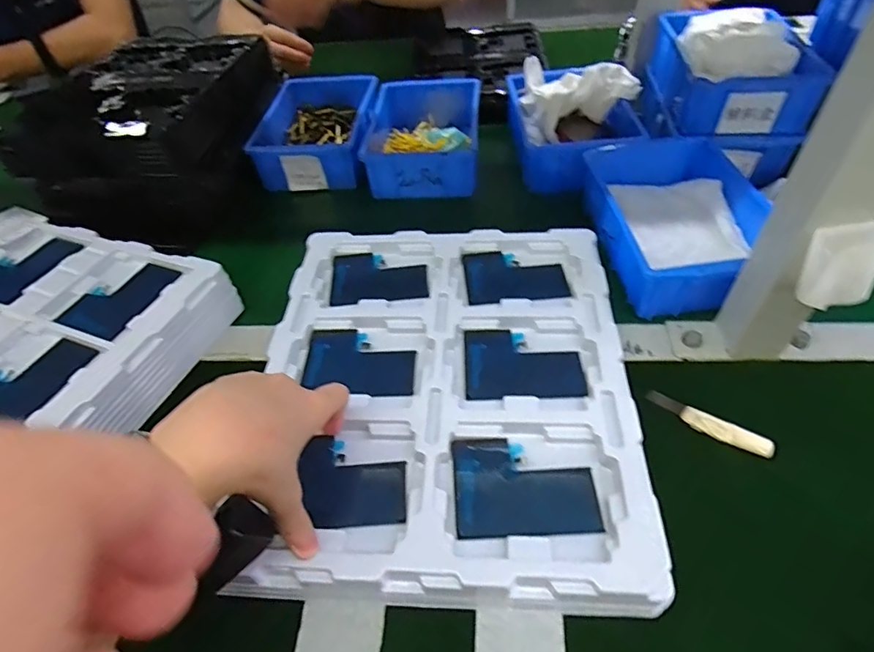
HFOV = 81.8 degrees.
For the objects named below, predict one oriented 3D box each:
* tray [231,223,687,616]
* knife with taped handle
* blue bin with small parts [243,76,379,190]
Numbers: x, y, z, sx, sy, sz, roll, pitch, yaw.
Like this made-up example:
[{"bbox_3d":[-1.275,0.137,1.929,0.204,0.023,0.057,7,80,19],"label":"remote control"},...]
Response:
[{"bbox_3d":[0.005,0.042,0.404,0.270,0.035,0.322,-1,48,6],"label":"tray"},{"bbox_3d":[0.200,0.072,0.374,0.088,0.014,0.014,28,56,27],"label":"knife with taped handle"},{"bbox_3d":[-0.157,-0.268,0.689,0.137,0.063,0.204,-1,48,6],"label":"blue bin with small parts"}]

